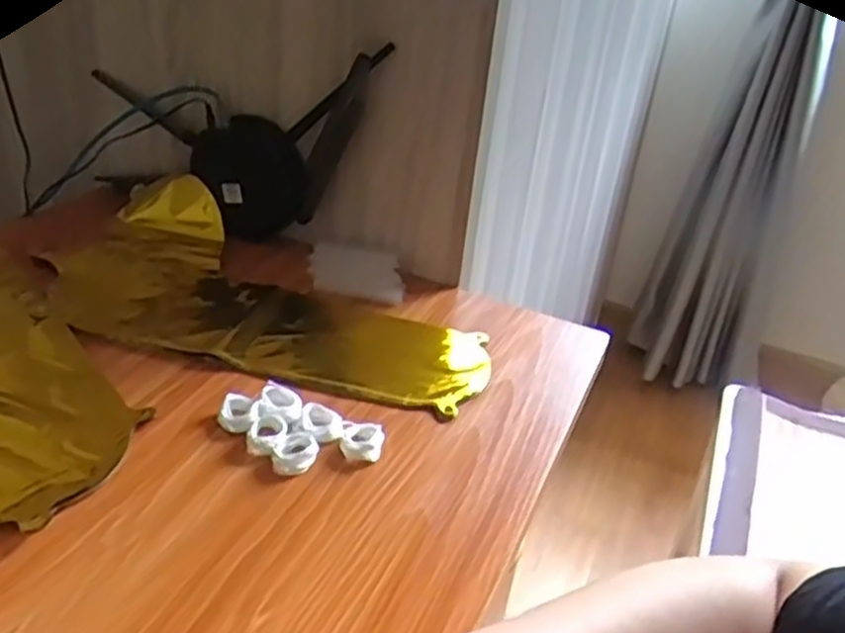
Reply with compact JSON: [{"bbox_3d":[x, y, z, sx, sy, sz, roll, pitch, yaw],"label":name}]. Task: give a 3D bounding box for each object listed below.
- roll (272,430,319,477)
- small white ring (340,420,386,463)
[{"bbox_3d":[-0.081,0.087,0.501,0.027,0.009,0.037,6,30,-2],"label":"roll"},{"bbox_3d":[-0.039,0.081,0.518,0.028,0.009,0.033,5,30,-5],"label":"small white ring"}]

